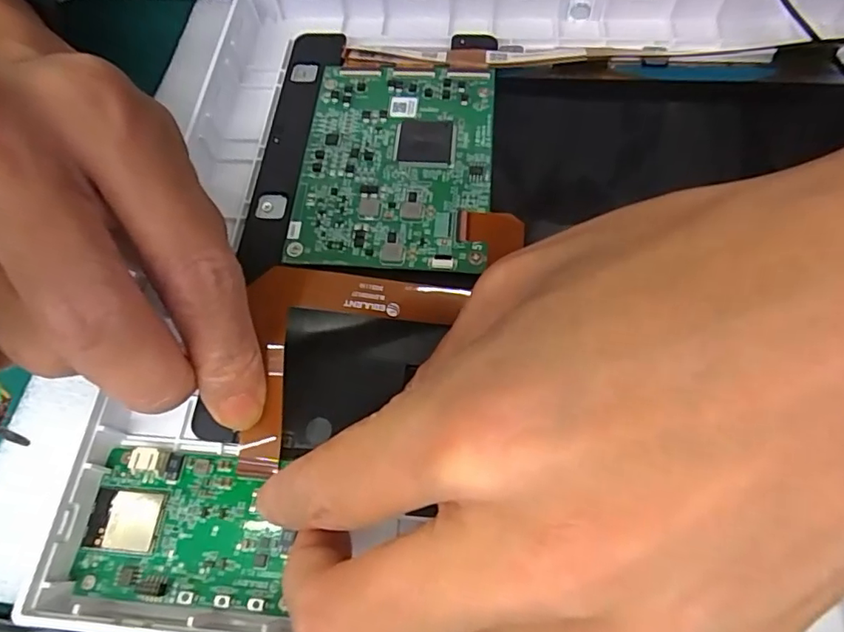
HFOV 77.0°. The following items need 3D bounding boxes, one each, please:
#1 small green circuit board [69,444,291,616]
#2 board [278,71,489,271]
[{"bbox_3d":[-0.066,0.059,0.148,0.058,0.005,0.039,4,65,5],"label":"small green circuit board"},{"bbox_3d":[-0.010,-0.057,0.197,0.069,0.004,0.088,4,65,5],"label":"board"}]

